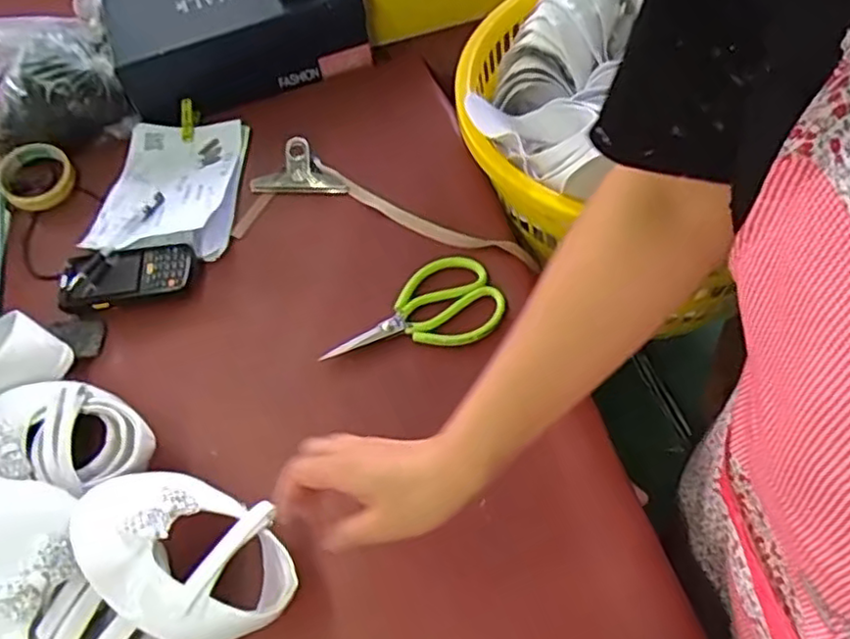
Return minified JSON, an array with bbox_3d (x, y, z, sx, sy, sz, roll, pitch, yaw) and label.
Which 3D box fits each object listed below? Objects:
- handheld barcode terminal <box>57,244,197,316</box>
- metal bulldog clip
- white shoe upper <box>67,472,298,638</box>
[{"bbox_3d":[-0.338,-0.051,0.759,0.149,0.025,0.070,-9,55,-1],"label":"handheld barcode terminal"},{"bbox_3d":[-0.156,-0.184,0.819,0.118,0.055,0.048,-2,55,4],"label":"metal bulldog clip"},{"bbox_3d":[-0.193,0.193,0.545,0.178,0.084,0.117,14,58,14],"label":"white shoe upper"}]

